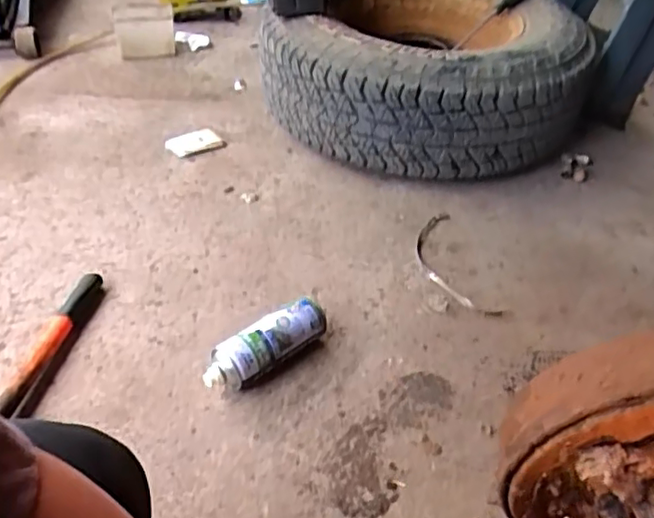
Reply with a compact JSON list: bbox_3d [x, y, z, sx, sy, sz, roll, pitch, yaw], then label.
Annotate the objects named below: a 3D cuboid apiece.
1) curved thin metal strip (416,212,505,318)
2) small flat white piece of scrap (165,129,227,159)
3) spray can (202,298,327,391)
[{"bbox_3d":[0.209,0.010,1.041,0.088,0.012,0.260,-6,43,-10],"label":"curved thin metal strip"},{"bbox_3d":[-0.283,-0.247,1.295,0.116,0.016,0.072,-23,48,-25],"label":"small flat white piece of scrap"},{"bbox_3d":[-0.085,0.123,0.845,0.186,0.070,0.062,-29,51,-30],"label":"spray can"}]

